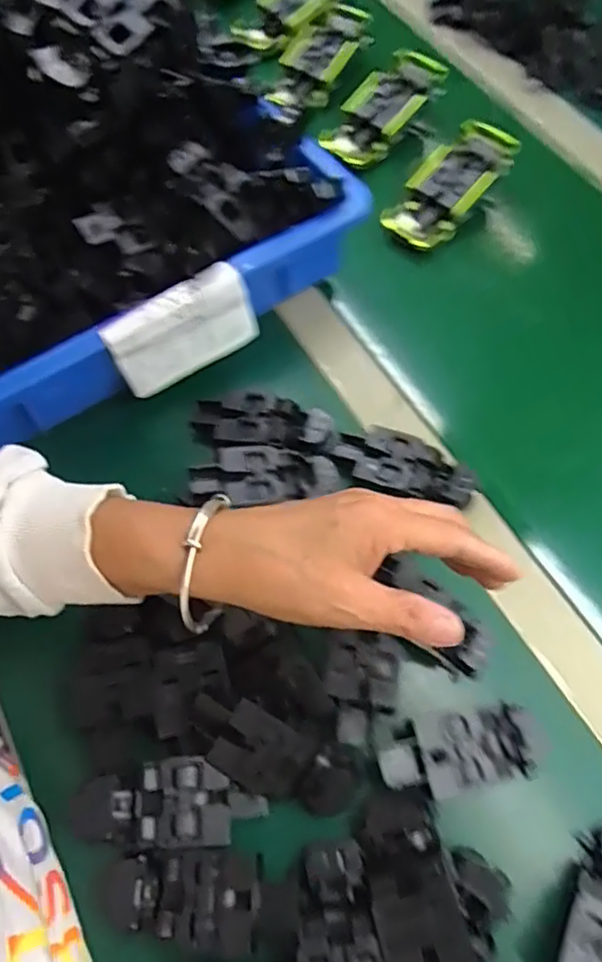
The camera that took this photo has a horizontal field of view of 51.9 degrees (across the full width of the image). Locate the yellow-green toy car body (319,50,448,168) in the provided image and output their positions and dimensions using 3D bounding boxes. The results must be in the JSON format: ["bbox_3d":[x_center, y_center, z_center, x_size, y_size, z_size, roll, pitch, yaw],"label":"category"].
[{"bbox_3d":[0.080,-0.359,0.598,0.130,0.028,0.056,-46,72,-1],"label":"yellow-green toy car body"}]

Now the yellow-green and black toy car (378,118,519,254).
[{"bbox_3d":[0.134,-0.264,0.554,0.063,0.032,0.138,39,83,17],"label":"yellow-green and black toy car"}]

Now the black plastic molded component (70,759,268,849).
[{"bbox_3d":[-0.072,0.177,0.340,0.099,0.020,0.042,-4,64,-2],"label":"black plastic molded component"}]

